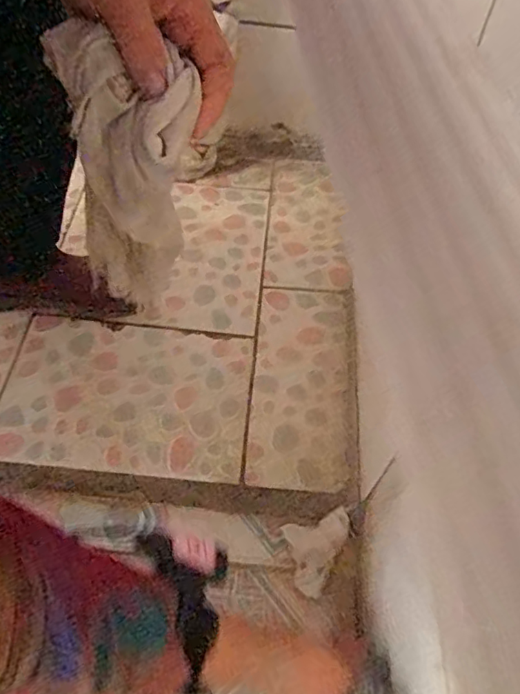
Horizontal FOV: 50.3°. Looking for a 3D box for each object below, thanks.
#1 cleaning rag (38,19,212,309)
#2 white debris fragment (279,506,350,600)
[{"bbox_3d":[-0.083,-0.097,0.369,0.100,0.199,0.057,31,60,7],"label":"cleaning rag"},{"bbox_3d":[0.065,0.213,0.573,0.068,0.013,0.073,-11,55,-10],"label":"white debris fragment"}]

